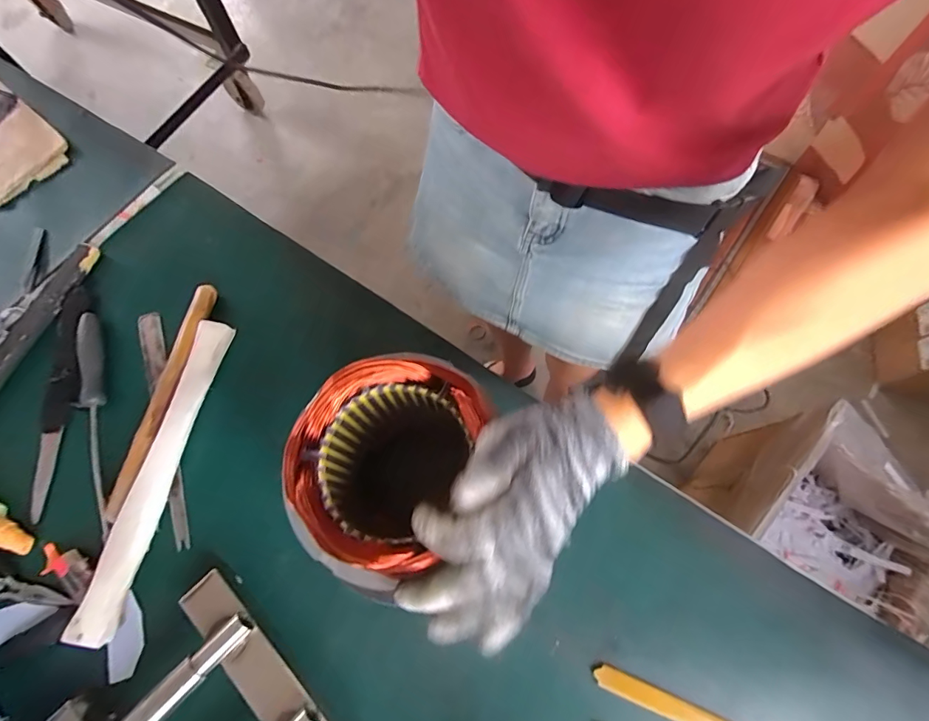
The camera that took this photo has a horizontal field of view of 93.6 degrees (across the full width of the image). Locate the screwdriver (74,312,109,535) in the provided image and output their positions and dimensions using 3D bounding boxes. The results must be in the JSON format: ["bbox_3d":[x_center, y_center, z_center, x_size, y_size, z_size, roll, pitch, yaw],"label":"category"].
[{"bbox_3d":[-0.385,0.059,0.448,0.033,0.020,0.232,-16,71,-6],"label":"screwdriver"}]

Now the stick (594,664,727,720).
[{"bbox_3d":[0.216,0.311,0.366,0.213,0.009,0.018,21,71,7],"label":"stick"}]

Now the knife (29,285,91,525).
[{"bbox_3d":[-0.427,0.034,0.456,0.036,0.011,0.242,-4,70,-2],"label":"knife"}]

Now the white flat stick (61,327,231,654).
[{"bbox_3d":[-0.292,0.098,0.420,0.032,0.011,0.298,20,66,-23],"label":"white flat stick"}]

